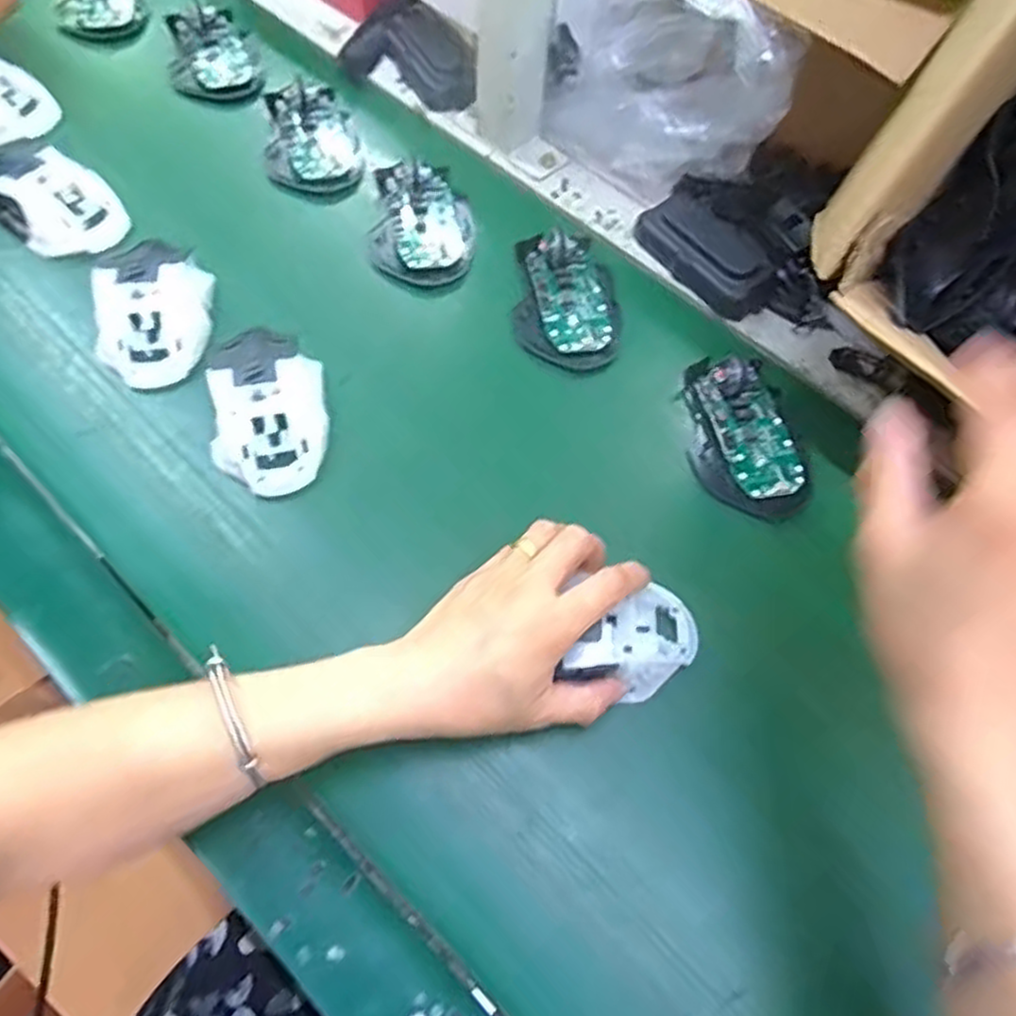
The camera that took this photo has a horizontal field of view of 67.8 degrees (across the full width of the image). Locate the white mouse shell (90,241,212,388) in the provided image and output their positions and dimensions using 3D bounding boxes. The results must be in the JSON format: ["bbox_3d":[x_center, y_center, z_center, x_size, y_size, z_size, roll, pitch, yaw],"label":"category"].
[{"bbox_3d":[-0.229,-0.128,0.489,0.063,0.035,0.103,0,65,-4],"label":"white mouse shell"}]

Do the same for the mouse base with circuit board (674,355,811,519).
[{"bbox_3d":[0.152,-0.047,0.478,0.068,0.023,0.110,-3,66,-6],"label":"mouse base with circuit board"}]

